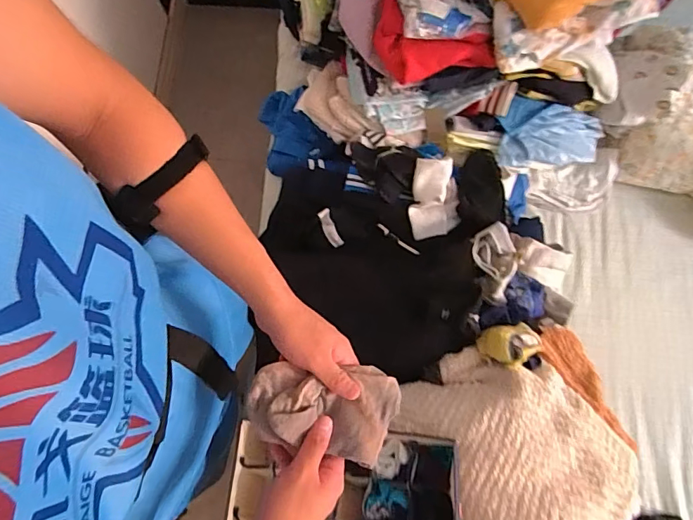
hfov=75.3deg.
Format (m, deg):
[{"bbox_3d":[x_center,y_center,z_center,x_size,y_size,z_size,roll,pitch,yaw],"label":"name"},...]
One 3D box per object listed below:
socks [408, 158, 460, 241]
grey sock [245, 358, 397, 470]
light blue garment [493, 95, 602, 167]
[{"bbox_3d":[0.161,-0.112,0.818,0.092,0.069,0.128,-5,78,-1],"label":"socks"},{"bbox_3d":[-0.019,0.147,0.440,0.150,0.031,0.085,11,78,-14],"label":"grey sock"},{"bbox_3d":[0.404,-0.244,0.876,0.224,0.070,0.122,2,78,1],"label":"light blue garment"}]

